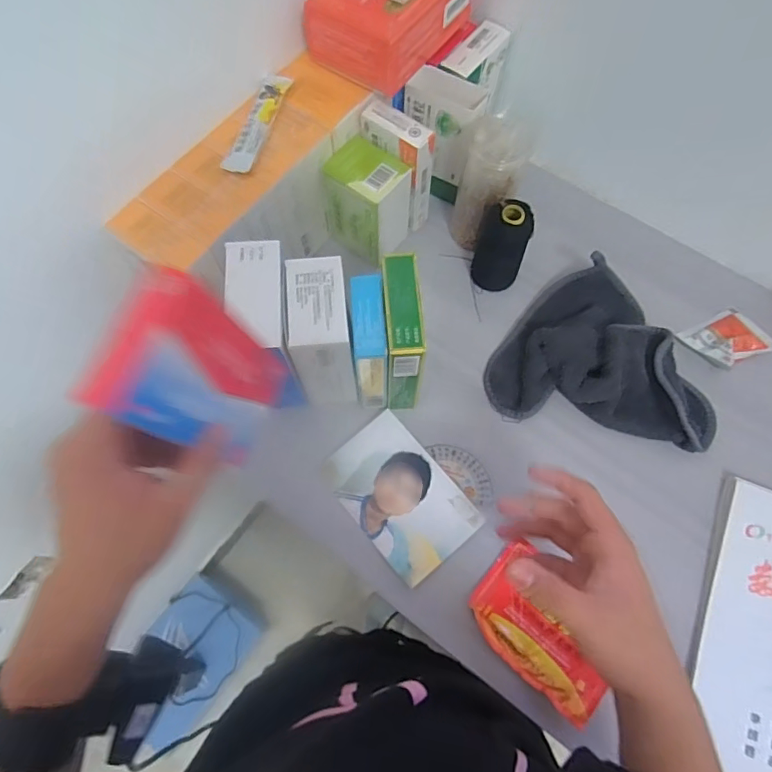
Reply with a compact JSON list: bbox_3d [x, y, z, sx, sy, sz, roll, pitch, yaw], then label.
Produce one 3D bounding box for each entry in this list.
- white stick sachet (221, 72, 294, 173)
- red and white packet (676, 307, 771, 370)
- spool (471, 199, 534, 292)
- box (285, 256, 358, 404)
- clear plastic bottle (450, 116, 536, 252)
[{"bbox_3d":[-0.126,-0.263,0.493,0.029,0.014,0.127,14,69,5],"label":"white stick sachet"},{"bbox_3d":[0.384,-0.053,0.556,0.082,0.022,0.063,-24,70,-10],"label":"red and white packet"},{"bbox_3d":[0.127,-0.155,0.548,0.058,0.103,0.048,20,70,8],"label":"spool"},{"bbox_3d":[-0.059,-0.044,0.481,0.051,0.133,0.094,-6,69,-2],"label":"box"},{"bbox_3d":[0.109,-0.217,0.552,0.067,0.143,0.065,35,72,13],"label":"clear plastic bottle"}]

